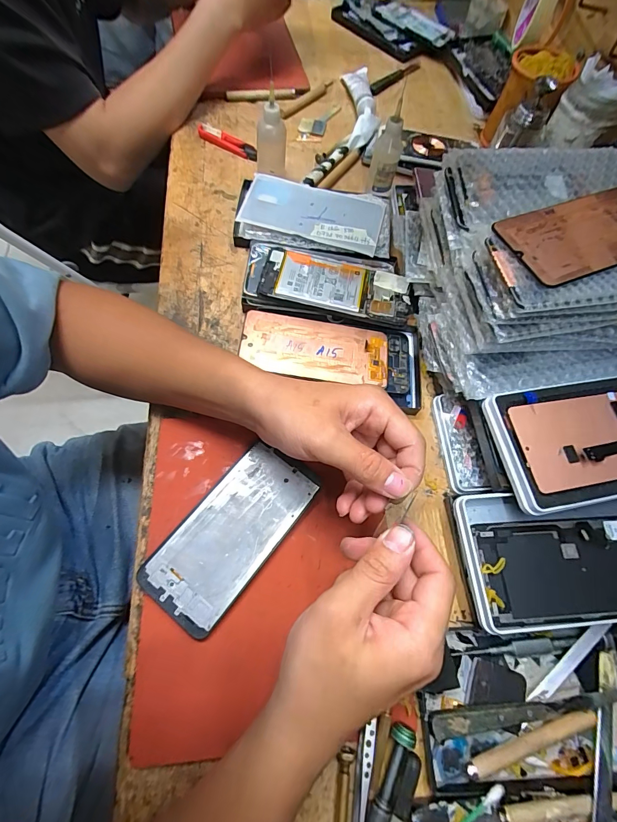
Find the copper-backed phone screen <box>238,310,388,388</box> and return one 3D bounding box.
[{"bbox_3d":[0.008,-0.065,0.385,0.151,0.004,0.068,9,68,-5],"label":"copper-backed phone screen"}]

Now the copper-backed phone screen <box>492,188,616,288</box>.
[{"bbox_3d":[0.223,-0.141,0.287,0.143,0.005,0.074,-19,69,-10],"label":"copper-backed phone screen"}]

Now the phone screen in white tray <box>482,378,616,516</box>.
[{"bbox_3d":[0.242,0.023,0.305,0.168,0.015,0.099,-8,70,-6],"label":"phone screen in white tray"}]

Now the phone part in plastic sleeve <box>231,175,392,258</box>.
[{"bbox_3d":[0.010,-0.238,0.445,0.179,0.013,0.093,8,67,-1],"label":"phone part in plastic sleeve"}]

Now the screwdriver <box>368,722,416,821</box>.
[{"bbox_3d":[0.046,0.269,0.242,0.015,0.013,0.109,25,67,6],"label":"screwdriver"}]

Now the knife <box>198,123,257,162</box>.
[{"bbox_3d":[-0.113,-0.379,0.519,0.097,0.011,0.020,30,68,8],"label":"knife"}]

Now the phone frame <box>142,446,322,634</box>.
[{"bbox_3d":[-0.063,0.099,0.309,0.073,0.005,0.152,37,69,11],"label":"phone frame"}]

